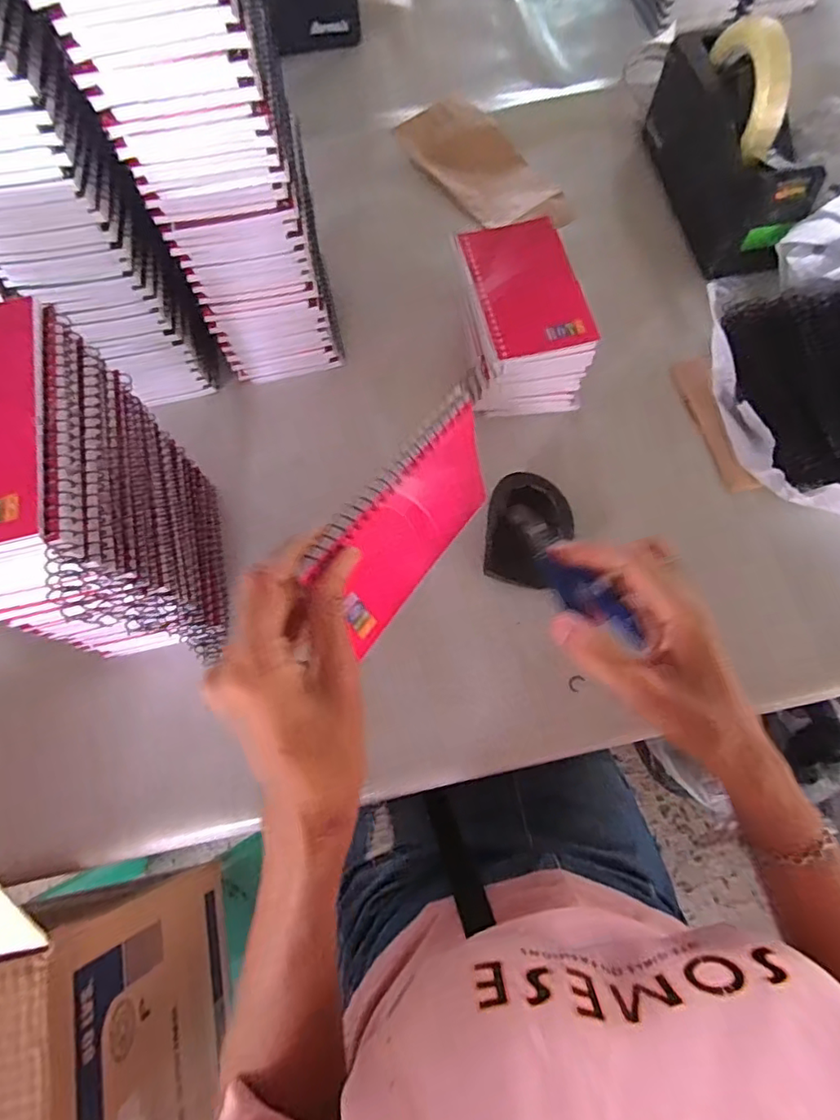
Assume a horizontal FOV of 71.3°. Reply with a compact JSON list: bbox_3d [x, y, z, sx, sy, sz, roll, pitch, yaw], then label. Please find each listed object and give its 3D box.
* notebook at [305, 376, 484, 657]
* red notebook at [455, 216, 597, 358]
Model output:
[{"bbox_3d":[-0.002,-0.025,0.314,0.010,0.083,0.131,27,66,31],"label":"notebook"},{"bbox_3d":[0.086,-0.222,0.473,0.082,0.007,0.132,-12,71,-2],"label":"red notebook"}]

